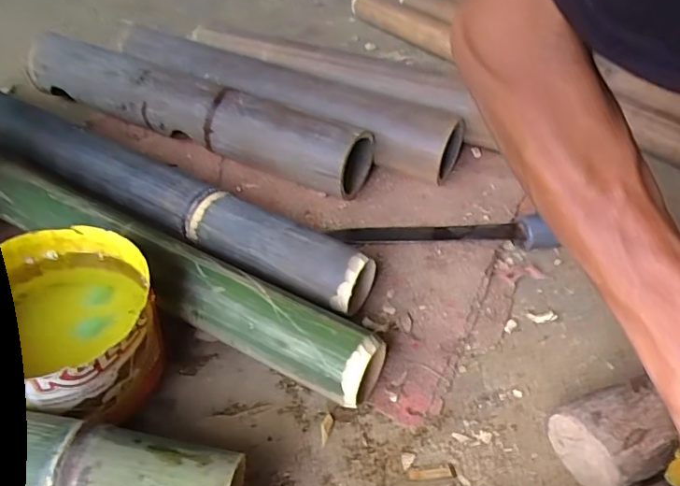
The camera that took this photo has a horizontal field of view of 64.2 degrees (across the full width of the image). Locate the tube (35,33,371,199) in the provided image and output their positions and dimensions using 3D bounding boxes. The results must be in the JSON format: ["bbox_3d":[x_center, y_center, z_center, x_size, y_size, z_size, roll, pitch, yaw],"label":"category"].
[{"bbox_3d":[-0.194,-0.171,0.694,0.492,0.080,0.077,22,47,18],"label":"tube"}]

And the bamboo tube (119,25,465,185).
[{"bbox_3d":[-0.085,-0.193,0.728,0.502,0.079,0.084,23,48,19],"label":"bamboo tube"}]

